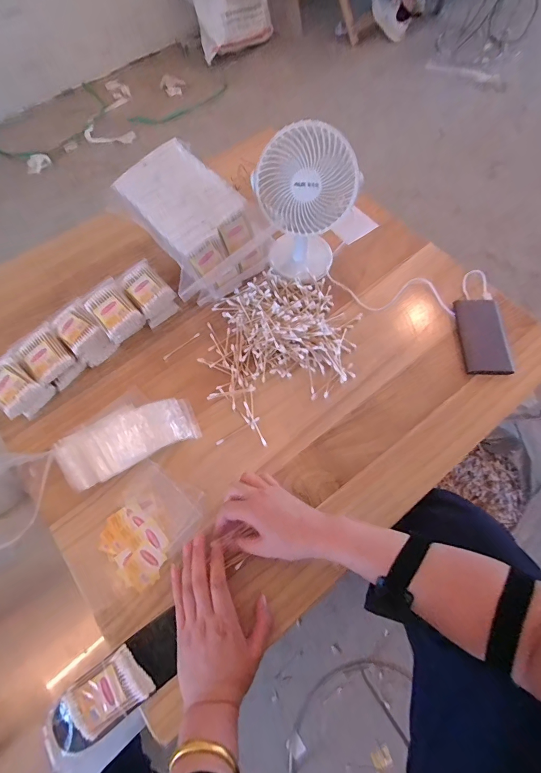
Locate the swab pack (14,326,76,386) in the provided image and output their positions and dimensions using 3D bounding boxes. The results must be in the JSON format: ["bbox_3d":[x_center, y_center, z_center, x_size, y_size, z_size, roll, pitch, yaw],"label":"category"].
[{"bbox_3d":[-0.338,-0.047,0.538,0.077,0.015,0.061,41,72,17],"label":"swab pack"}]

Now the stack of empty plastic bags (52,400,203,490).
[{"bbox_3d":[-0.203,0.070,0.504,0.188,0.043,0.092,-26,68,-12],"label":"stack of empty plastic bags"}]

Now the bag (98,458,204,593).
[{"bbox_3d":[-0.164,0.183,0.471,0.113,0.018,0.139,28,68,12],"label":"bag"}]

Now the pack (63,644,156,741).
[{"bbox_3d":[-0.180,0.341,0.399,0.080,0.013,0.057,-34,70,-14],"label":"pack"}]

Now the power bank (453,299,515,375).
[{"bbox_3d":[0.341,-0.081,0.575,0.066,0.015,0.137,1,66,0],"label":"power bank"}]

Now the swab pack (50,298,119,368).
[{"bbox_3d":[-0.296,-0.081,0.564,0.060,0.055,0.091,-42,72,-17],"label":"swab pack"}]

